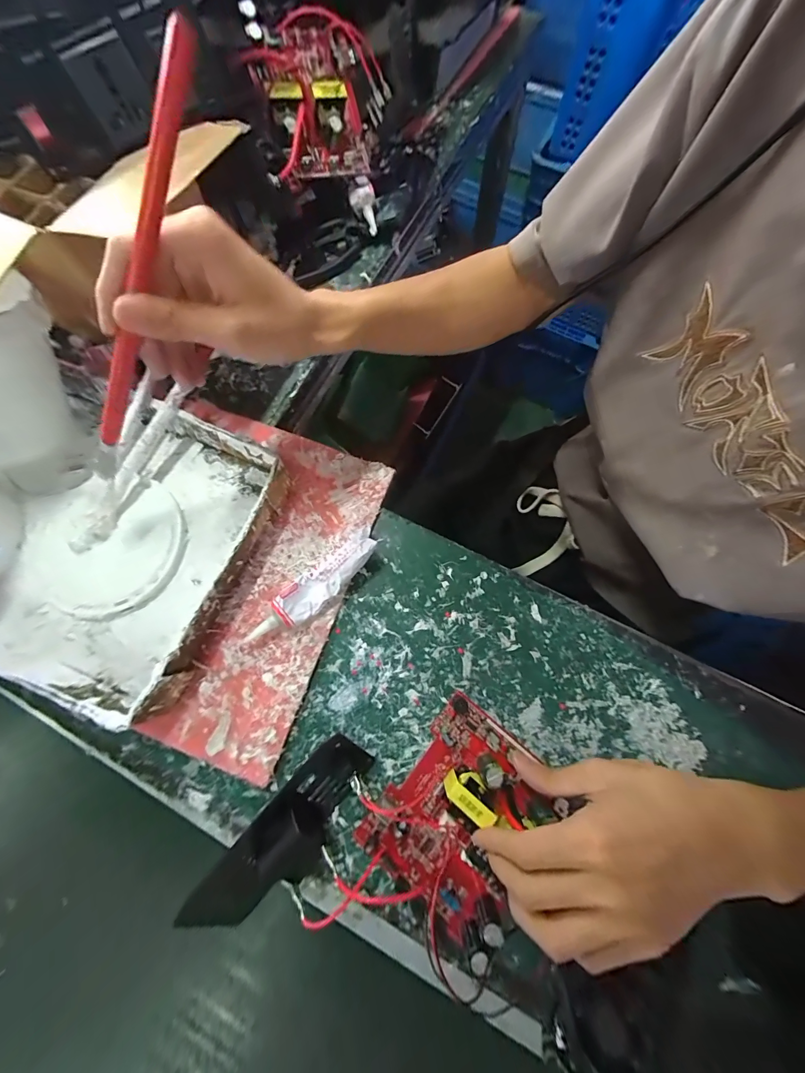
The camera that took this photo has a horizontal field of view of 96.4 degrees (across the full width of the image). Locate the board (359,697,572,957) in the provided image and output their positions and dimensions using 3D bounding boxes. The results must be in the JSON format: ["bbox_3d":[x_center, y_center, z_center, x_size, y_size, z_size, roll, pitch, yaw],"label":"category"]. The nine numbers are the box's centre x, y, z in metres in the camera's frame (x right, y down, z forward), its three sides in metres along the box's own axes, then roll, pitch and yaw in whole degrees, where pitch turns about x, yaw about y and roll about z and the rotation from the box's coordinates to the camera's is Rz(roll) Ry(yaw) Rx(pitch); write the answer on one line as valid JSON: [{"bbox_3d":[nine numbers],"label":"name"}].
[{"bbox_3d":[0.044,0.201,0.252,0.108,0.038,0.130,38,79,8],"label":"board"}]

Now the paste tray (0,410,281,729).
[{"bbox_3d":[-0.241,0.002,0.301,0.225,0.039,0.232,19,77,6],"label":"paste tray"}]

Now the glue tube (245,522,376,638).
[{"bbox_3d":[-0.071,0.043,0.299,0.123,0.025,0.029,-39,78,-8],"label":"glue tube"}]

